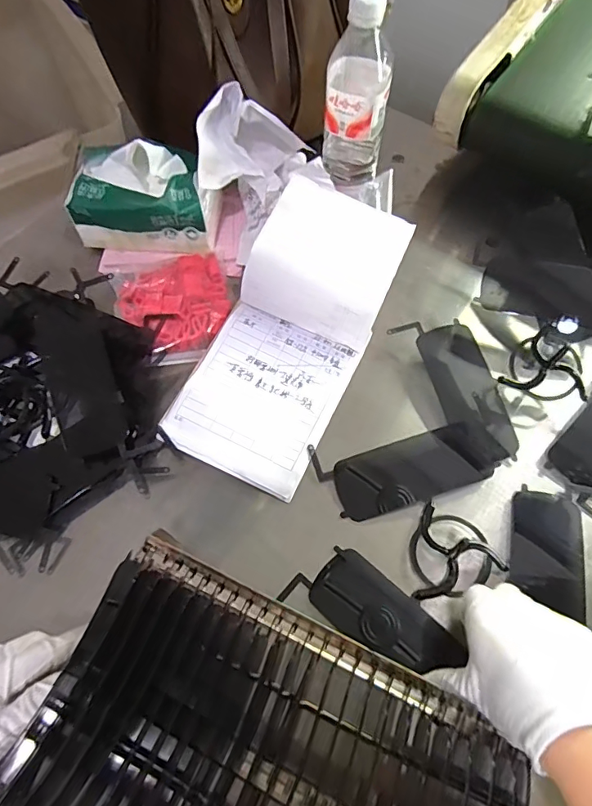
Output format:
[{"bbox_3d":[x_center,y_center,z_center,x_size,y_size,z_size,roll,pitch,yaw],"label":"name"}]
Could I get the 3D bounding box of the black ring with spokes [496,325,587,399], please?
[{"bbox_3d":[0.256,-0.039,0.471,0.076,0.049,0.073,-1,64,1],"label":"black ring with spokes"}]

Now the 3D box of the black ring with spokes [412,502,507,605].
[{"bbox_3d":[0.141,0.129,0.422,0.076,0.022,0.081,-1,64,1],"label":"black ring with spokes"}]

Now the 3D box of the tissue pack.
[{"bbox_3d":[-0.174,-0.244,0.549,0.159,0.081,0.091,10,65,7],"label":"tissue pack"}]

